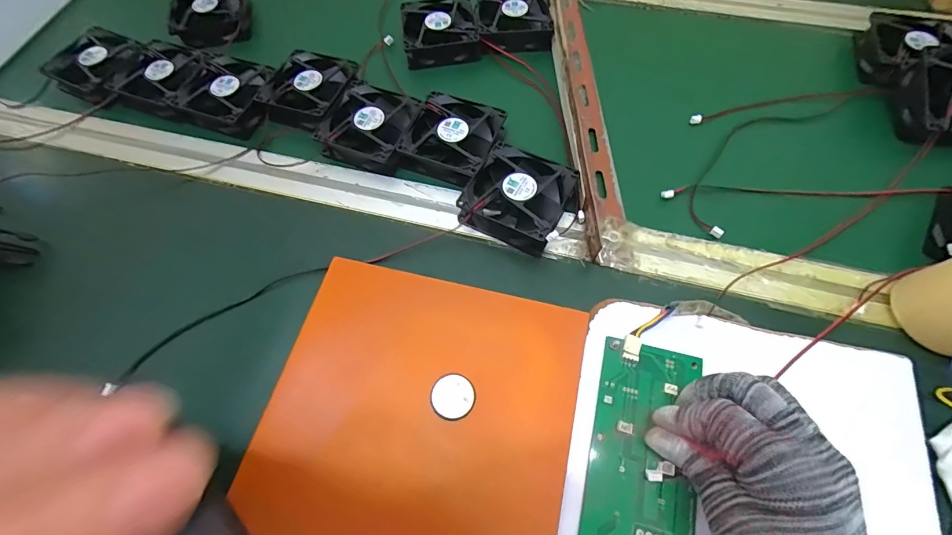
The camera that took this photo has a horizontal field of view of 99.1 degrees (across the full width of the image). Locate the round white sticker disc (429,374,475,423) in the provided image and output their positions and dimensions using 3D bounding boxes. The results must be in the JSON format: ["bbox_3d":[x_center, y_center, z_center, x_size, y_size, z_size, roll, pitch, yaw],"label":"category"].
[{"bbox_3d":[-0.015,0.087,0.273,0.029,0.004,0.029,26,69,14],"label":"round white sticker disc"}]

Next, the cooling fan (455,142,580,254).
[{"bbox_3d":[0.037,-0.062,0.348,0.079,0.026,0.081,23,68,13],"label":"cooling fan"}]

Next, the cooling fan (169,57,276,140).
[{"bbox_3d":[-0.252,-0.181,0.420,0.088,0.027,0.083,18,64,12],"label":"cooling fan"}]

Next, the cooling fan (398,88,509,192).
[{"bbox_3d":[-0.022,-0.119,0.378,0.079,0.026,0.081,24,68,13],"label":"cooling fan"}]

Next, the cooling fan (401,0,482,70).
[{"bbox_3d":[-0.040,-0.263,0.449,0.081,0.024,0.079,-11,65,-3],"label":"cooling fan"}]

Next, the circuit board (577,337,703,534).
[{"bbox_3d":[0.105,0.115,0.256,0.064,0.008,0.132,11,67,8],"label":"circuit board"}]

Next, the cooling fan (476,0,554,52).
[{"bbox_3d":[0.042,-0.281,0.454,0.079,0.024,0.089,-4,65,1],"label":"cooling fan"}]

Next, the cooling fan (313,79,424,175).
[{"bbox_3d":[-0.098,-0.139,0.394,0.079,0.025,0.085,19,65,13],"label":"cooling fan"}]

